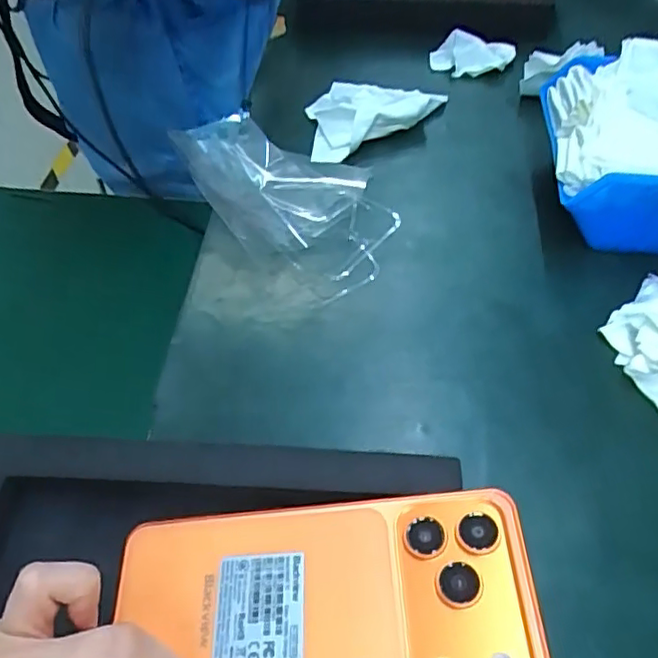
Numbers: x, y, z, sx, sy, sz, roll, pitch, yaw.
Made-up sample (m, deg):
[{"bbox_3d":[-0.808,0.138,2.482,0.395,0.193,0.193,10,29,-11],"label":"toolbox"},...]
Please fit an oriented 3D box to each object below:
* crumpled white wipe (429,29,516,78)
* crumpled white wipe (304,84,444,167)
[{"bbox_3d":[0.120,-0.223,0.498,0.067,0.030,0.025,-8,53,-5],"label":"crumpled white wipe"},{"bbox_3d":[0.030,-0.171,0.467,0.108,0.031,0.070,-26,59,-19],"label":"crumpled white wipe"}]

